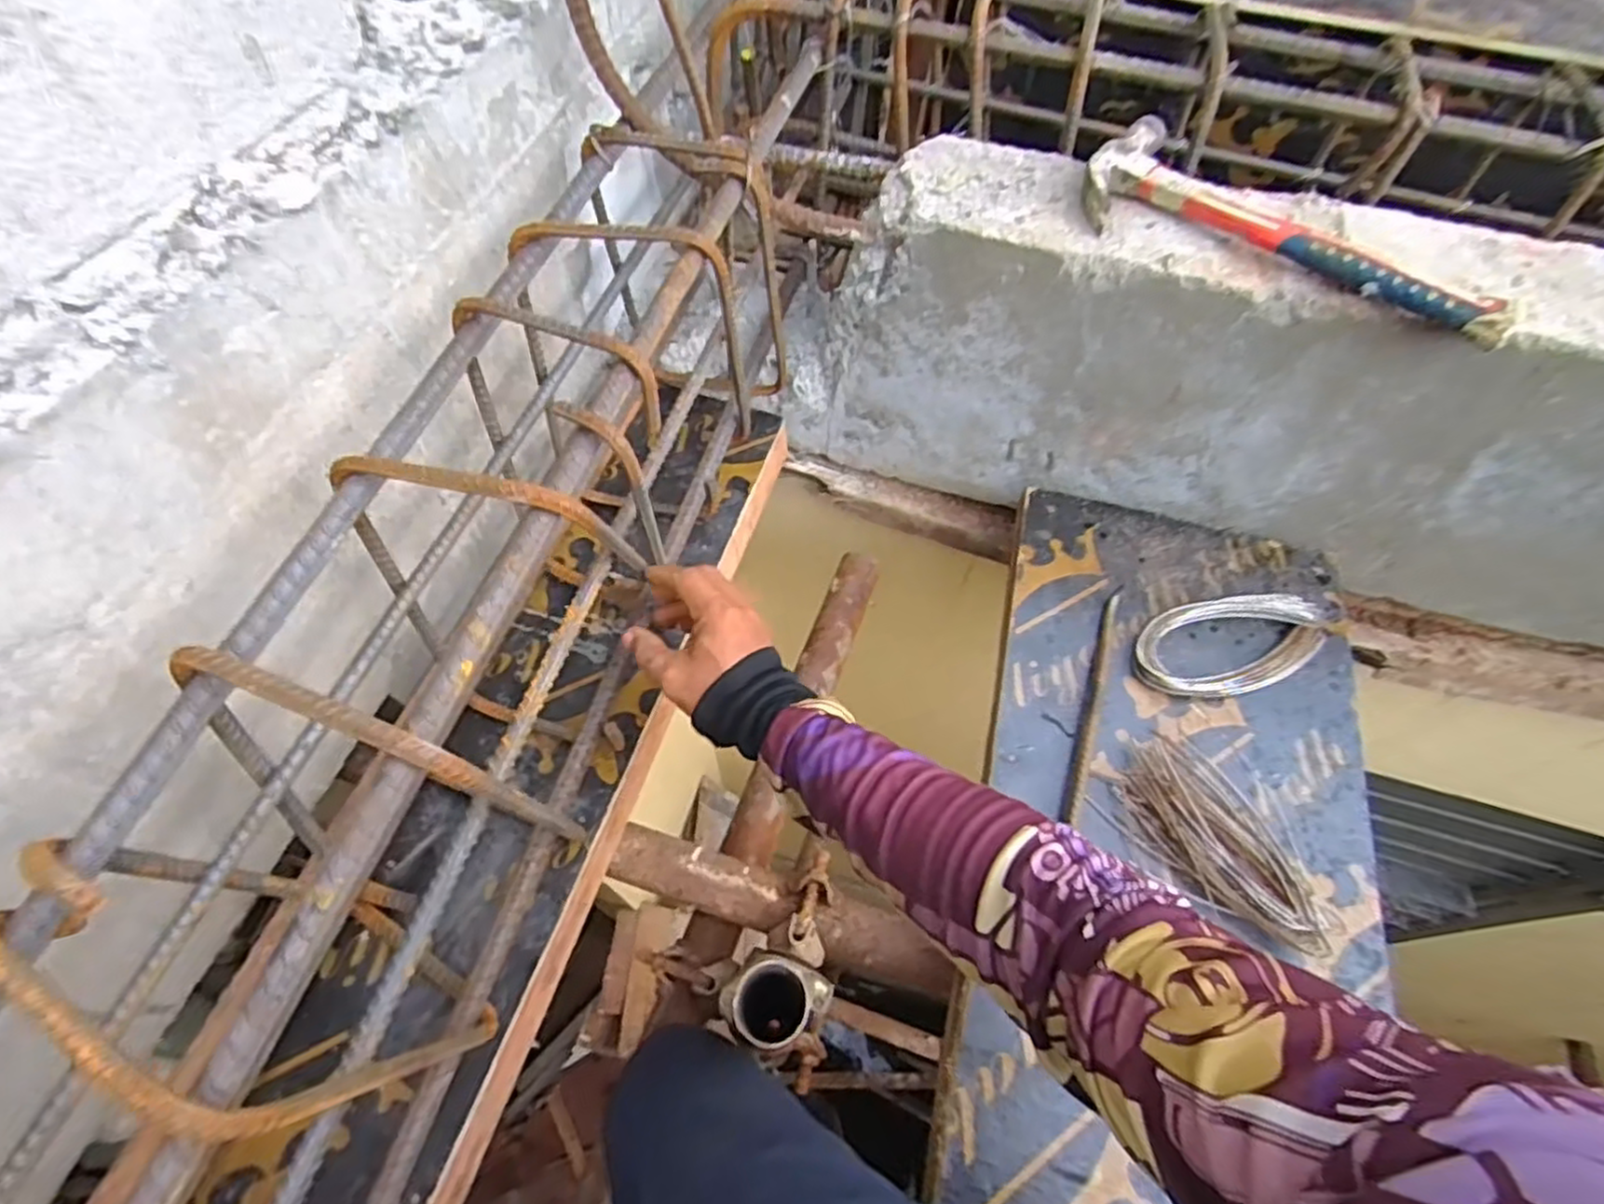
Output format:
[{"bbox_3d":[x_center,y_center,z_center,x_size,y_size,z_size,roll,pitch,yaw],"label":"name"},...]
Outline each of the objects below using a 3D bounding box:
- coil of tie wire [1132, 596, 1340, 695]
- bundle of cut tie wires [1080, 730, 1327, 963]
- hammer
[{"bbox_3d":[0.393,0.037,0.653,0.201,0.033,0.083,-4,60,-5],"label":"coil of tie wire"},{"bbox_3d":[0.323,0.181,0.565,0.168,0.032,0.089,41,66,19],"label":"bundle of cut tie wires"},{"bbox_3d":[0.374,-0.289,0.575,0.313,0.040,0.121,30,63,14],"label":"hammer"}]

